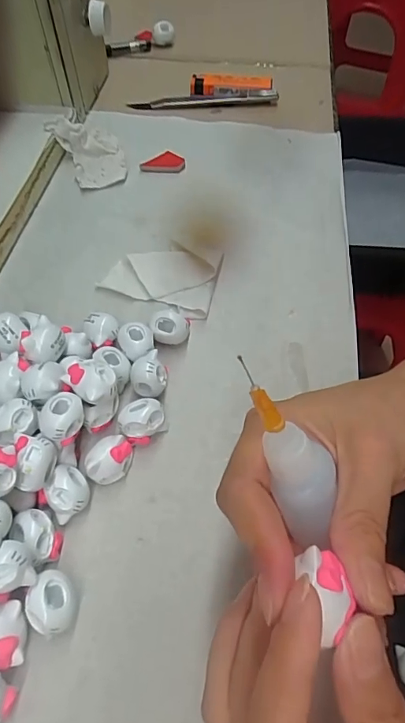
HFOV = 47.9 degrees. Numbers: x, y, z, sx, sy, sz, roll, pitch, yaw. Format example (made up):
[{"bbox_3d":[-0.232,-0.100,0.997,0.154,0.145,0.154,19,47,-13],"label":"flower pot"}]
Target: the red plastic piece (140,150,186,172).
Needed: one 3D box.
[{"bbox_3d":[-0.034,-0.170,0.390,0.036,0.012,0.014,-2,57,4],"label":"red plastic piece"}]

